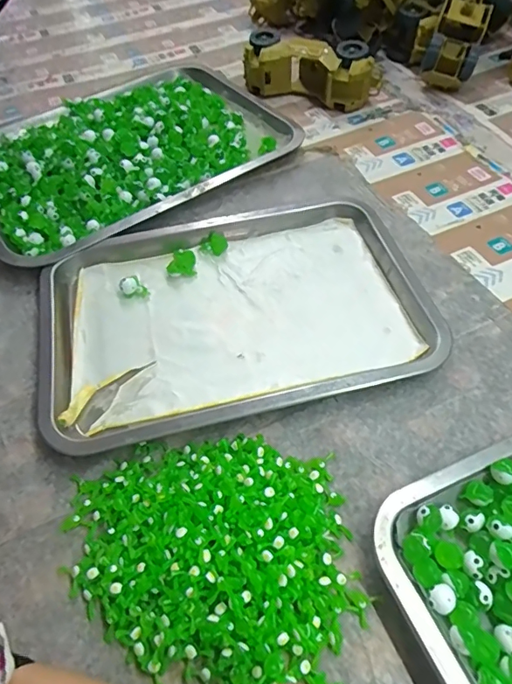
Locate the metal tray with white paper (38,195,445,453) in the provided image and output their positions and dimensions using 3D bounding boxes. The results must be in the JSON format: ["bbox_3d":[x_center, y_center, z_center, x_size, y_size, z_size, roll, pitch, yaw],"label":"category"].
[{"bbox_3d":[-0.022,-0.029,0.412,0.316,0.020,0.209,-12,54,-6],"label":"metal tray with white paper"}]

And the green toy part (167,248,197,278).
[{"bbox_3d":[-0.068,-0.073,0.451,0.024,0.012,0.029,-6,54,-1],"label":"green toy part"}]

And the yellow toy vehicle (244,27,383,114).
[{"bbox_3d":[0.069,-0.340,0.611,0.171,0.059,0.063,19,57,16],"label":"yellow toy vehicle"}]

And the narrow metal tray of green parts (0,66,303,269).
[{"bbox_3d":[-0.160,-0.230,0.556,0.347,0.035,0.273,-31,58,-18],"label":"narrow metal tray of green parts"}]

